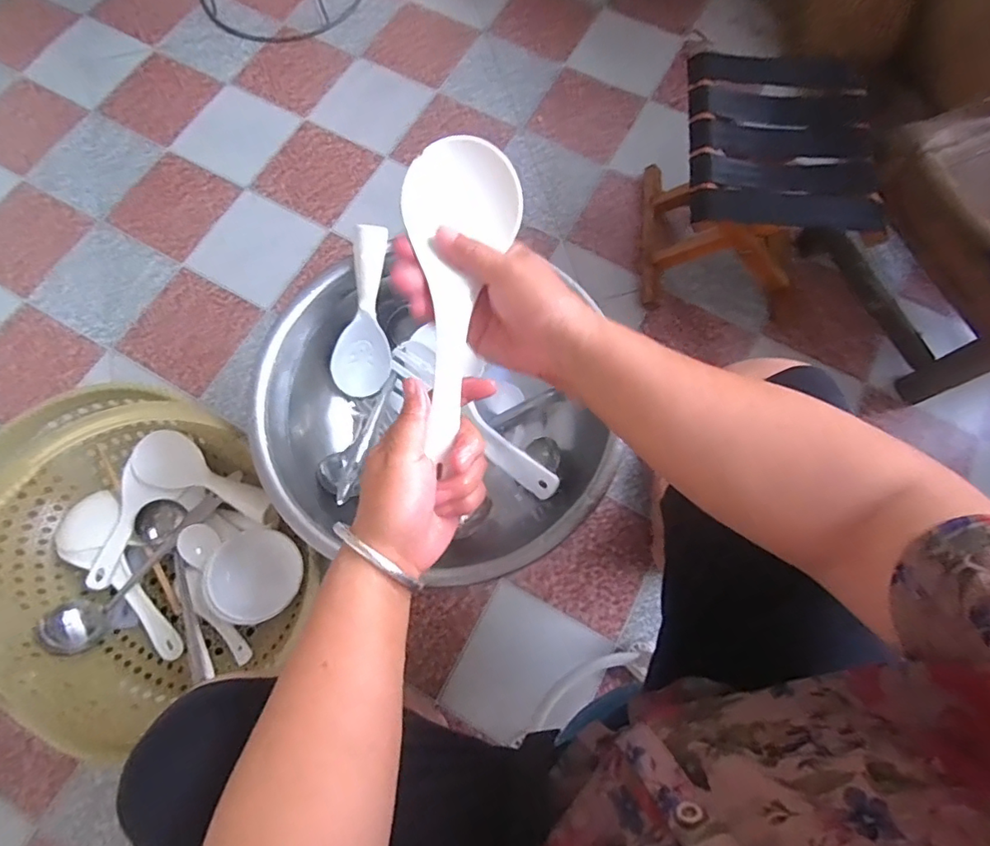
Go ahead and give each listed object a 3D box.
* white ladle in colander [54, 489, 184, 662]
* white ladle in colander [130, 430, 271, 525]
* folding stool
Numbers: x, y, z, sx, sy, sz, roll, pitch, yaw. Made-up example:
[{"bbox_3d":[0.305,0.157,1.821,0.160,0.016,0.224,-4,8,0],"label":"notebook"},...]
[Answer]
[{"bbox_3d":[-0.433,0.176,0.625,0.233,0.036,0.078,42,77,11],"label":"white ladle in colander"},{"bbox_3d":[-0.349,0.062,0.632,0.184,0.021,0.065,23,74,6],"label":"white ladle in colander"},{"bbox_3d":[0.391,-0.374,0.841,0.252,0.248,0.295,5,75,-1],"label":"folding stool"}]

